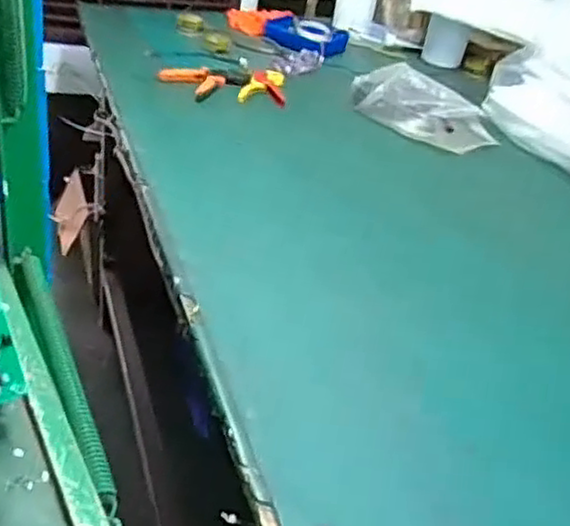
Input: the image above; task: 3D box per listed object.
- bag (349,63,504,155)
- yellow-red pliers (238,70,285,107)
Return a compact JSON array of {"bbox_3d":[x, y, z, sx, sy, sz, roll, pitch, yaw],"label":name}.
[{"bbox_3d":[0.257,-0.292,1.386,0.283,0.101,0.099,32,39,33],"label":"bag"},{"bbox_3d":[-0.045,-0.355,1.455,0.087,0.013,0.179,6,32,-4],"label":"yellow-red pliers"}]

